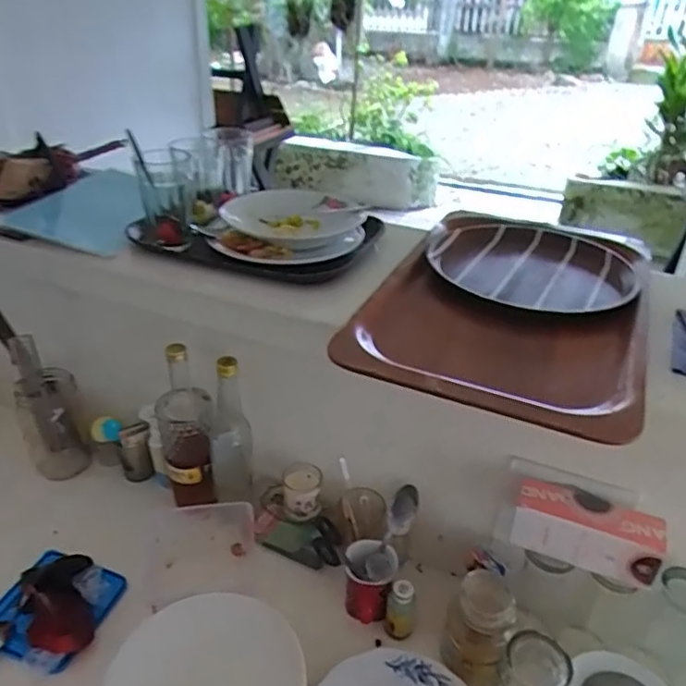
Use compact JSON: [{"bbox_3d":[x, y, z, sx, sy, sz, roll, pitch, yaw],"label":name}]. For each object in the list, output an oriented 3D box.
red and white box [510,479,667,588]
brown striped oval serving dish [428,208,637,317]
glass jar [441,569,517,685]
[{"bbox_3d":[0.270,0.210,0.660,0.150,0.060,0.058,13,34,17],"label":"red and white box"},{"bbox_3d":[0.264,-0.124,0.848,0.272,0.026,0.292,12,34,16],"label":"brown striped oval serving dish"},{"bbox_3d":[0.158,0.335,0.693,0.070,0.110,0.070,1,32,-1],"label":"glass jar"}]

